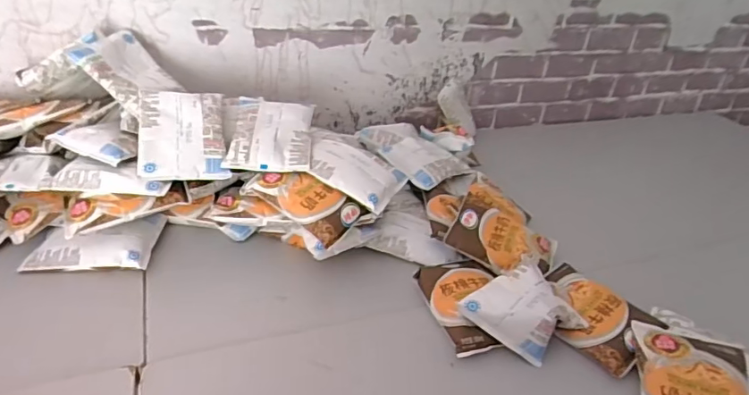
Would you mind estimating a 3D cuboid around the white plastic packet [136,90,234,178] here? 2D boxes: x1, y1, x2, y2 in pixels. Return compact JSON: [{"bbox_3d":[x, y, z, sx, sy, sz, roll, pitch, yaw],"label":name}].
[{"bbox_3d":[-0.220,-0.072,0.594,0.092,0.015,0.117,-4,64,-15],"label":"white plastic packet"}]

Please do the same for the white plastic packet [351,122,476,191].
[{"bbox_3d":[0.062,-0.067,0.743,0.116,0.033,0.141,-22,41,-37],"label":"white plastic packet"}]

